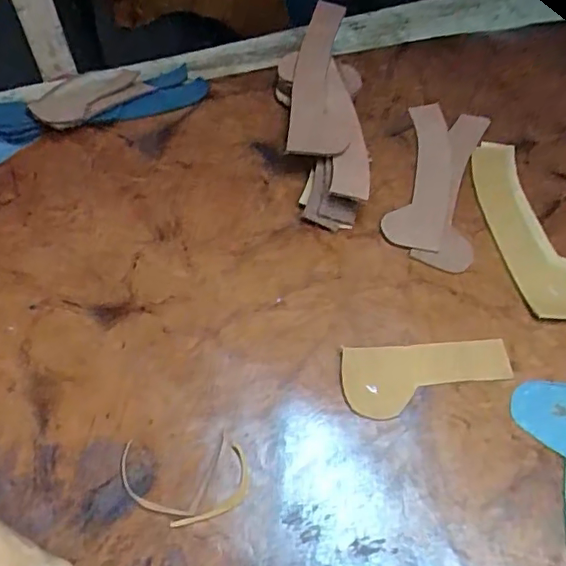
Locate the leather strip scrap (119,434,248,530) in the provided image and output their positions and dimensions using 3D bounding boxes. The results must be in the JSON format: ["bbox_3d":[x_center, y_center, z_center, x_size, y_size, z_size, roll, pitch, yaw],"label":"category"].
[{"bbox_3d":[-0.063,0.126,0.362,0.080,0.004,0.055,-8,54,-4],"label":"leather strip scrap"}]

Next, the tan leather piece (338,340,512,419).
[{"bbox_3d":[0.104,0.068,0.406,0.122,0.004,0.052,-4,54,-1],"label":"tan leather piece"}]

